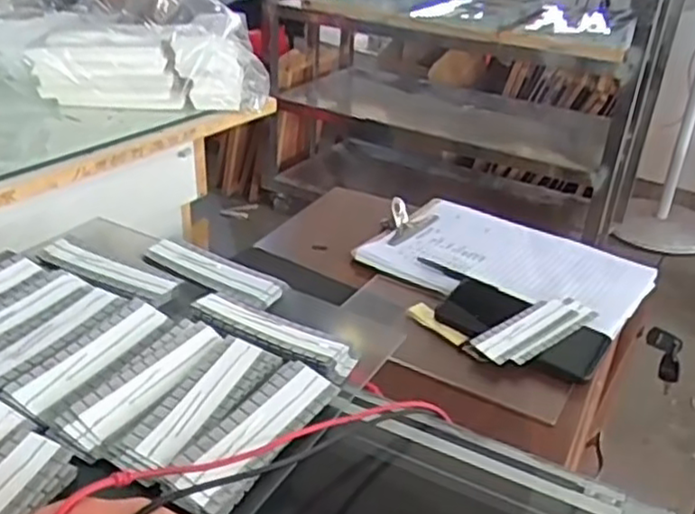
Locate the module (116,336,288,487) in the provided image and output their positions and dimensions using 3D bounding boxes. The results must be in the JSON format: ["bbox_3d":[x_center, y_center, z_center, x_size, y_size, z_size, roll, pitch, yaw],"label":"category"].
[{"bbox_3d":[-0.097,0.095,0.467,0.046,0.011,0.137,16,33,18],"label":"module"}]

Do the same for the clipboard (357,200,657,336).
[{"bbox_3d":[0.188,0.001,0.852,0.309,0.019,0.217,20,31,29],"label":"clipboard"}]

